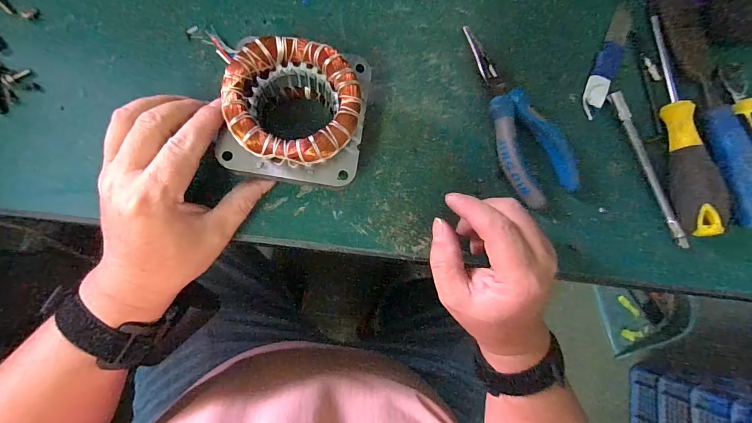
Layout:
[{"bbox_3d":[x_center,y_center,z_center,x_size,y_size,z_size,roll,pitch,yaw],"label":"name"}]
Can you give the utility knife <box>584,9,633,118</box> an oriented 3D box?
[{"bbox_3d":[0.204,-0.130,0.331,0.021,0.007,0.107,26,81,-1],"label":"utility knife"}]

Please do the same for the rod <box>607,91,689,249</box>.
[{"bbox_3d":[0.231,-0.037,0.315,0.011,0.006,0.139,-19,85,-7],"label":"rod"}]

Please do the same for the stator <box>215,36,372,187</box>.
[{"bbox_3d":[-0.053,-0.063,0.255,0.087,0.068,0.085,9,82,-4],"label":"stator"}]

